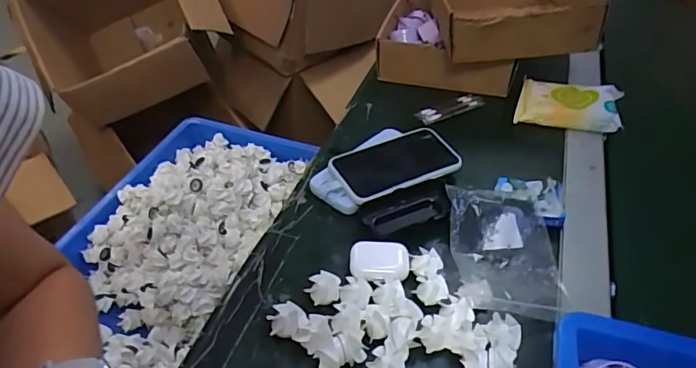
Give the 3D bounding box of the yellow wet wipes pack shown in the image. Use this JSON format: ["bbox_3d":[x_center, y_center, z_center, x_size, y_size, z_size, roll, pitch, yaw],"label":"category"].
[{"bbox_3d":[0.309,-0.116,0.713,0.138,0.023,0.081,4,58,11],"label":"yellow wet wipes pack"}]

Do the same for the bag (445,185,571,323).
[{"bbox_3d":[0.163,0.070,0.521,0.111,0.039,0.148,3,43,0],"label":"bag"}]

